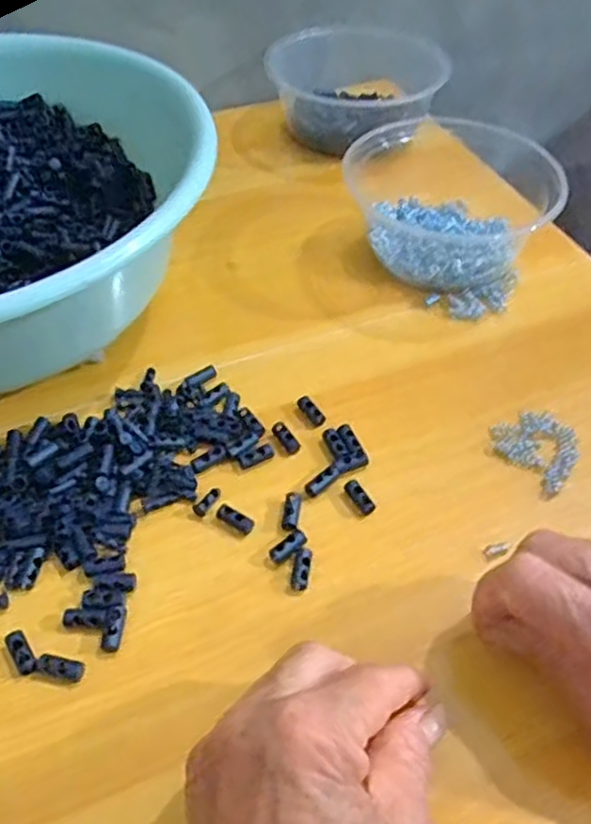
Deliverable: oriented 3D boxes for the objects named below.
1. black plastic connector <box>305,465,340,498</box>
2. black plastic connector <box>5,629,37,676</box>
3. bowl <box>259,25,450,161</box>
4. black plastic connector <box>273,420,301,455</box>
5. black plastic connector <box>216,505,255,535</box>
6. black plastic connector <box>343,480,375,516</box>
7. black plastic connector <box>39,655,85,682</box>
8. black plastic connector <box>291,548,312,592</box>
[{"bbox_3d":[0.013,0.034,0.349,0.020,0.005,0.008,-31,56,-24],"label":"black plastic connector"},{"bbox_3d":[-0.116,0.101,0.293,0.008,0.006,0.020,-26,54,-21],"label":"black plastic connector"},{"bbox_3d":[0.051,-0.263,0.562,0.114,0.061,0.125,0,49,0],"label":"bowl"},{"bbox_3d":[-0.005,0.013,0.367,0.009,0.004,0.020,-28,54,-22],"label":"black plastic connector"},{"bbox_3d":[-0.029,0.052,0.336,0.020,0.004,0.008,23,53,19],"label":"black plastic connector"},{"bbox_3d":[0.031,0.042,0.344,0.007,0.006,0.020,-25,54,-20],"label":"black plastic connector"},{"bbox_3d":[-0.098,0.107,0.290,0.019,0.004,0.008,9,50,8],"label":"black plastic connector"},{"bbox_3d":[0.003,0.073,0.319,0.009,0.010,0.019,8,49,7],"label":"black plastic connector"}]

